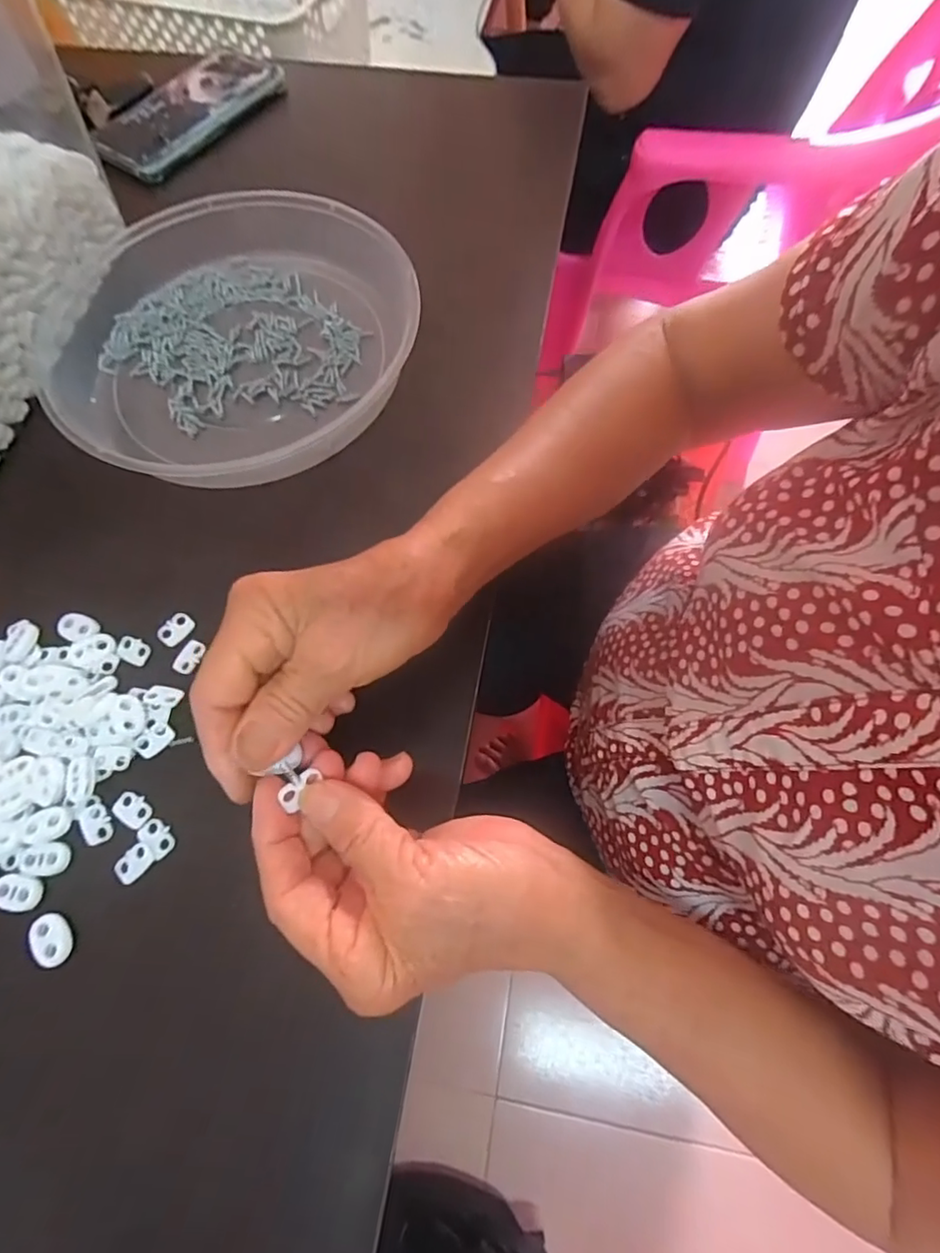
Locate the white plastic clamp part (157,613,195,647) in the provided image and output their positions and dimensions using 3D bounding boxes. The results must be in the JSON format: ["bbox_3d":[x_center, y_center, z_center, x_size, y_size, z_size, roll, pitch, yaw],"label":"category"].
[{"bbox_3d":[-0.164,0.001,0.313,0.014,0.004,0.020,34,73,13],"label":"white plastic clamp part"}]

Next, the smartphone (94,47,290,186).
[{"bbox_3d":[-0.244,-0.442,0.482,0.083,0.015,0.164,35,75,10],"label":"smartphone"}]

